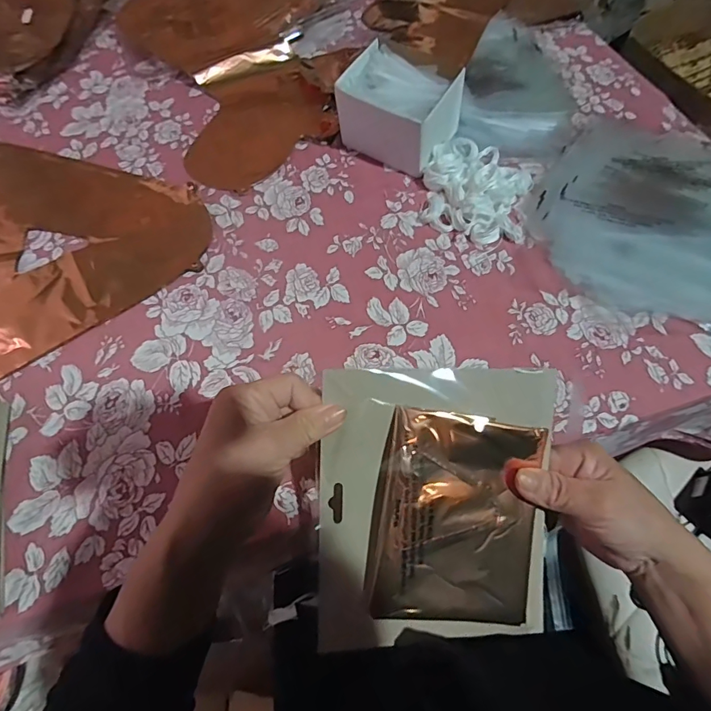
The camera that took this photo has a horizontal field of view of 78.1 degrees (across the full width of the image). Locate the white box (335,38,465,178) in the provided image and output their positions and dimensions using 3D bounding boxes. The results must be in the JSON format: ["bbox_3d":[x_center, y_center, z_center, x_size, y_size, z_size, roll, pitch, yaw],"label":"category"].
[{"bbox_3d":[0.048,-0.285,0.510,0.122,0.083,0.093,31,67,16],"label":"white box"}]

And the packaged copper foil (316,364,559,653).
[{"bbox_3d":[0.057,0.103,0.304,0.161,0.017,0.184,1,92,-4],"label":"packaged copper foil"}]

